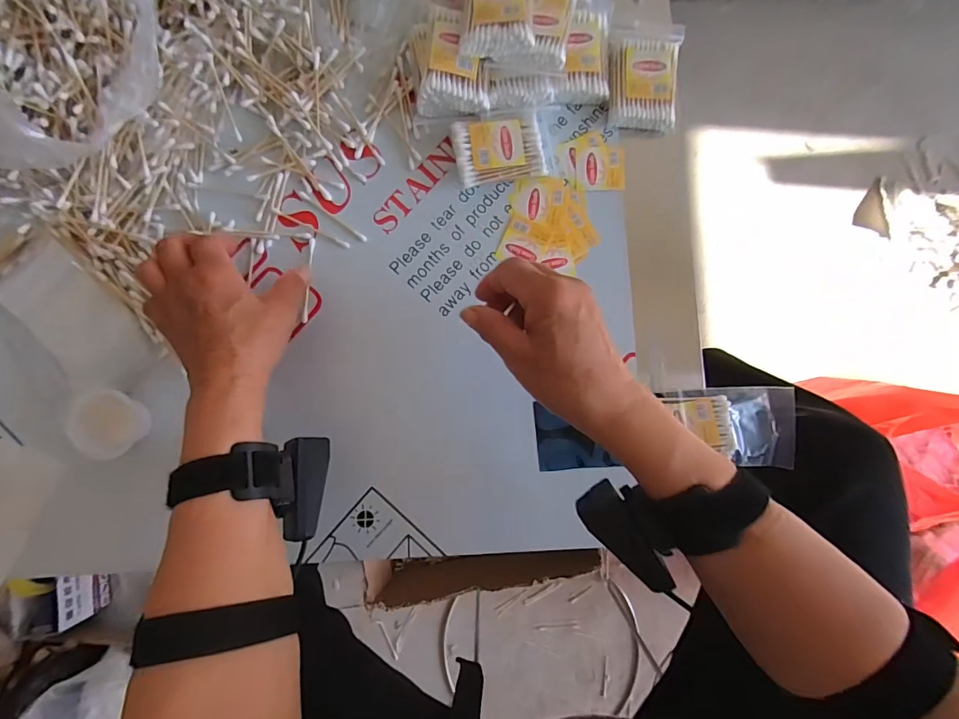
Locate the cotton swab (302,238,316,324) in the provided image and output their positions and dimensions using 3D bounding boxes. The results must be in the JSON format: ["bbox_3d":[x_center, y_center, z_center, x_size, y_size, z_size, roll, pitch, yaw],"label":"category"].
[{"bbox_3d":[-0.147,-0.068,0.384,0.006,0.007,0.074,3,87,-3],"label":"cotton swab"}]

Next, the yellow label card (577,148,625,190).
[{"bbox_3d":[0.107,-0.169,0.395,0.042,0.004,0.037,-1,85,0],"label":"yellow label card"}]

